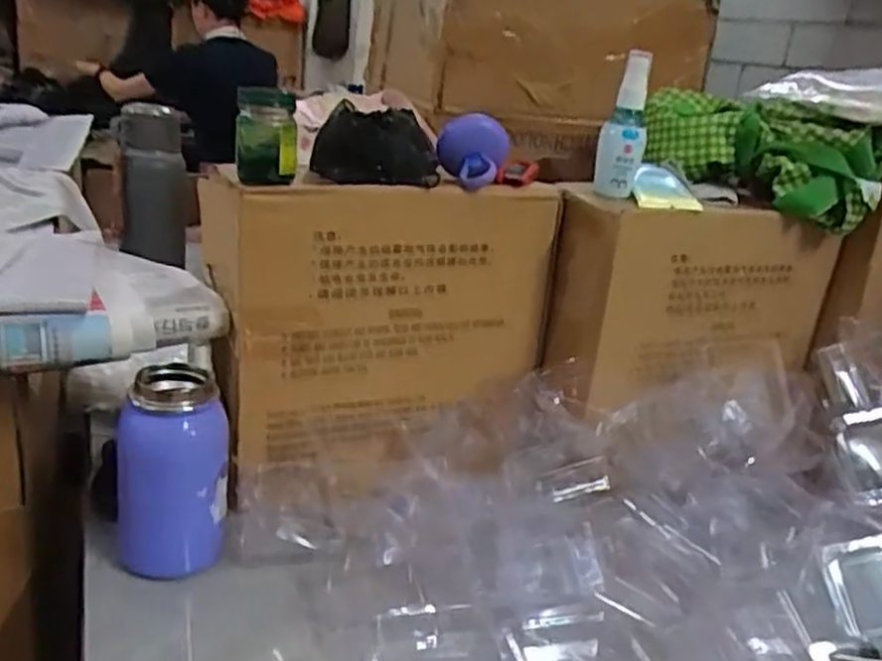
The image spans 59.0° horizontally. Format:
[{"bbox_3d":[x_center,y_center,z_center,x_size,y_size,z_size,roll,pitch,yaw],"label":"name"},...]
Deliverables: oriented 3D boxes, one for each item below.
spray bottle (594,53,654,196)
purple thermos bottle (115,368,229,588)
[{"bbox_3d":[0.156,-0.169,0.661,0.035,0.125,0.035,11,20,10],"label":"spray bottle"},{"bbox_3d":[-0.191,0.103,0.554,0.065,0.135,0.061,17,22,25],"label":"purple thermos bottle"}]

